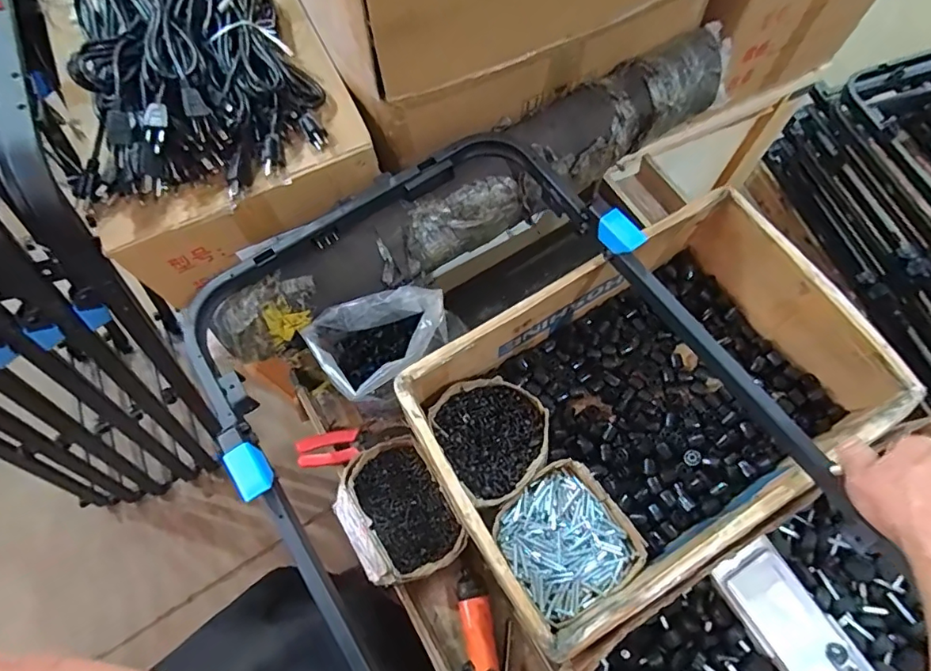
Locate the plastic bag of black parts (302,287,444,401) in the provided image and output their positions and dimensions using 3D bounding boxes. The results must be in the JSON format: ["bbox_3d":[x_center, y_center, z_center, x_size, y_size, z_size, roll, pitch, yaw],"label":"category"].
[{"bbox_3d":[-0.110,0.015,0.726,0.181,0.121,0.126,-26,70,-8],"label":"plastic bag of black parts"}]

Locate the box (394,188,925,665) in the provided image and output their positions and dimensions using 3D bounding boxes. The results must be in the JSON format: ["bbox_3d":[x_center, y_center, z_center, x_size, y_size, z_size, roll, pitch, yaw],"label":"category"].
[{"bbox_3d":[0.232,0.086,0.677,0.537,0.165,0.342,-30,70,-10],"label":"box"}]

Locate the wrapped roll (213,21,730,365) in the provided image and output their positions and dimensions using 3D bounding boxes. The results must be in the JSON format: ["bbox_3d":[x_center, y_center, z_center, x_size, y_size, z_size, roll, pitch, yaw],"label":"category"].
[{"bbox_3d":[0.043,-0.213,0.733,0.841,0.102,0.126,-33,71,-10],"label":"wrapped roll"}]

